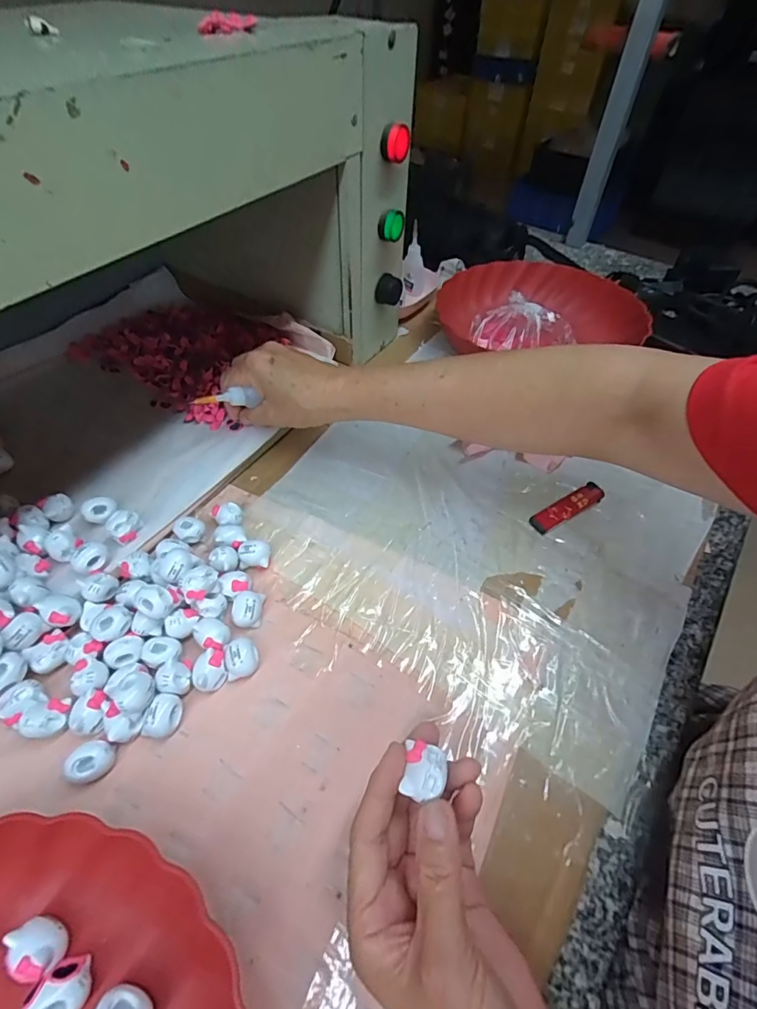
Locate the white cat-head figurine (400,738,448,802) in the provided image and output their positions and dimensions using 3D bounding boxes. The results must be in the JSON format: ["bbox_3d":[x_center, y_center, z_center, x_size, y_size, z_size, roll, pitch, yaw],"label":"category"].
[{"bbox_3d":[0.023,0.131,0.227,0.021,0.007,0.025,15,53,7],"label":"white cat-head figurine"}]

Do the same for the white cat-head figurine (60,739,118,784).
[{"bbox_3d":[-0.171,0.155,0.277,0.021,0.020,0.023,14,52,9],"label":"white cat-head figurine"}]

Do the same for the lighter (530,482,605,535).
[{"bbox_3d":[0.169,0.003,0.410,0.075,0.013,0.020,-26,56,-21],"label":"lighter"}]

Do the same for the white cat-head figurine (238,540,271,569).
[{"bbox_3d":[-0.099,0.040,0.369,0.024,0.020,0.017,3,51,1],"label":"white cat-head figurine"}]

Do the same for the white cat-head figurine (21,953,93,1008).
[{"bbox_3d":[-0.146,0.227,0.214,0.025,0.018,0.022,-26,56,-21],"label":"white cat-head figurine"}]

